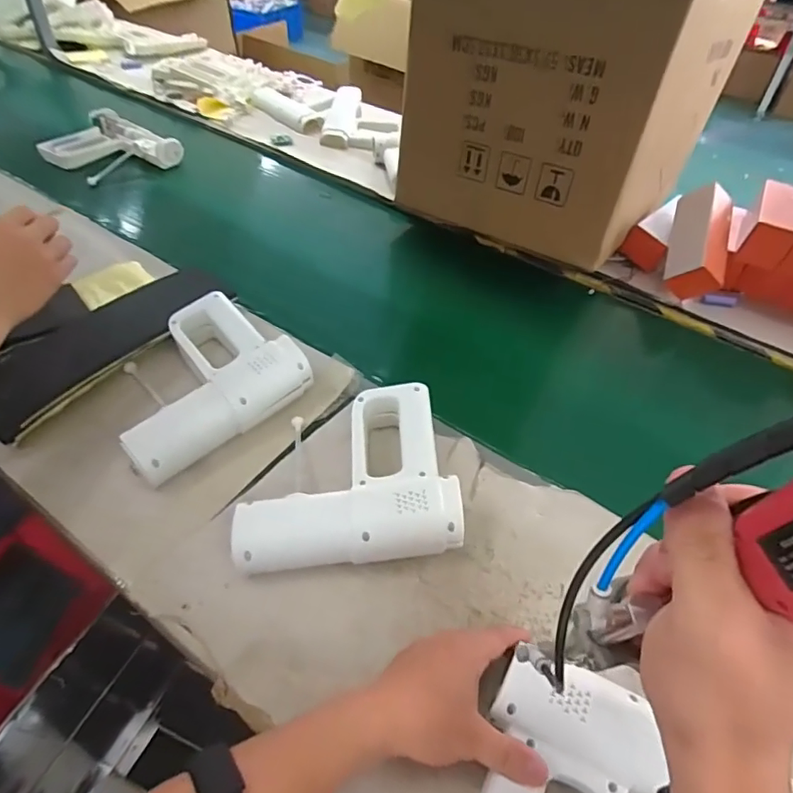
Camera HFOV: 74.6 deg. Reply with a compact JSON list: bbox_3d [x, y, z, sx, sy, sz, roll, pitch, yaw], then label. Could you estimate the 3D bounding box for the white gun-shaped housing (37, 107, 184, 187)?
[{"bbox_3d":[-0.590,-0.505,1.063,0.246,0.054,0.193,29,53,21],"label":"white gun-shaped housing"}]

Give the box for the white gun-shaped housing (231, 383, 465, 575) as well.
[{"bbox_3d":[-0.051,0.079,0.523,0.202,0.071,0.179,-5,49,-7],"label":"white gun-shaped housing"}]

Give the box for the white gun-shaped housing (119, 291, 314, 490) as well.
[{"bbox_3d":[-0.234,-0.016,0.600,0.182,0.062,0.210,36,56,26],"label":"white gun-shaped housing"}]

